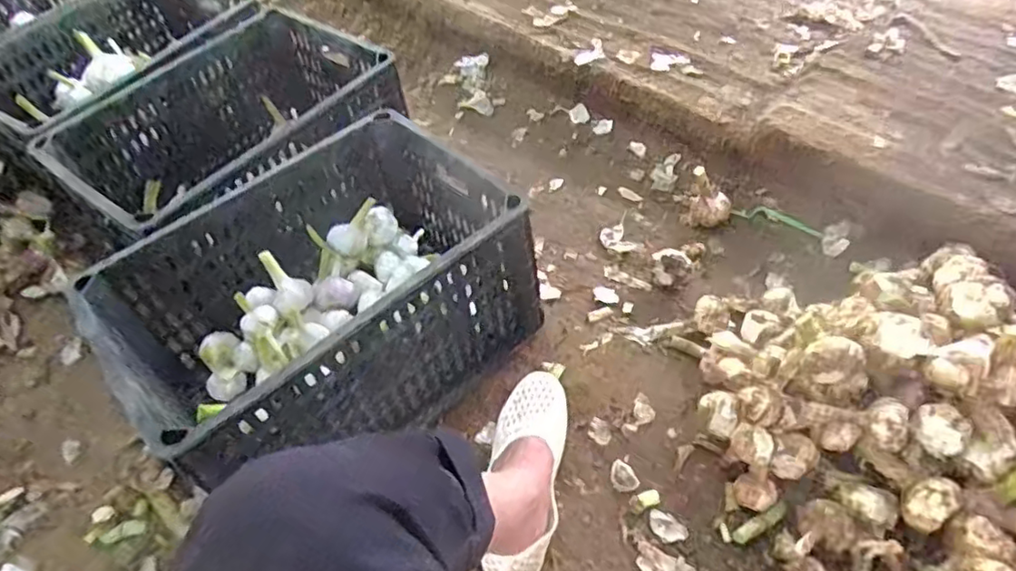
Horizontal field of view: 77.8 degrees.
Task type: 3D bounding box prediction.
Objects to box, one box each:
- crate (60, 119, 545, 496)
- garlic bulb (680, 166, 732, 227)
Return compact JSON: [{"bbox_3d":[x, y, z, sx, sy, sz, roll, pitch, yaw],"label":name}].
[{"bbox_3d":[-0.229,0.009,0.776,0.424,0.220,0.332,-34,57,-21],"label":"crate"},{"bbox_3d":[0.296,-0.131,0.923,0.066,0.082,0.055,16,55,17],"label":"garlic bulb"}]

